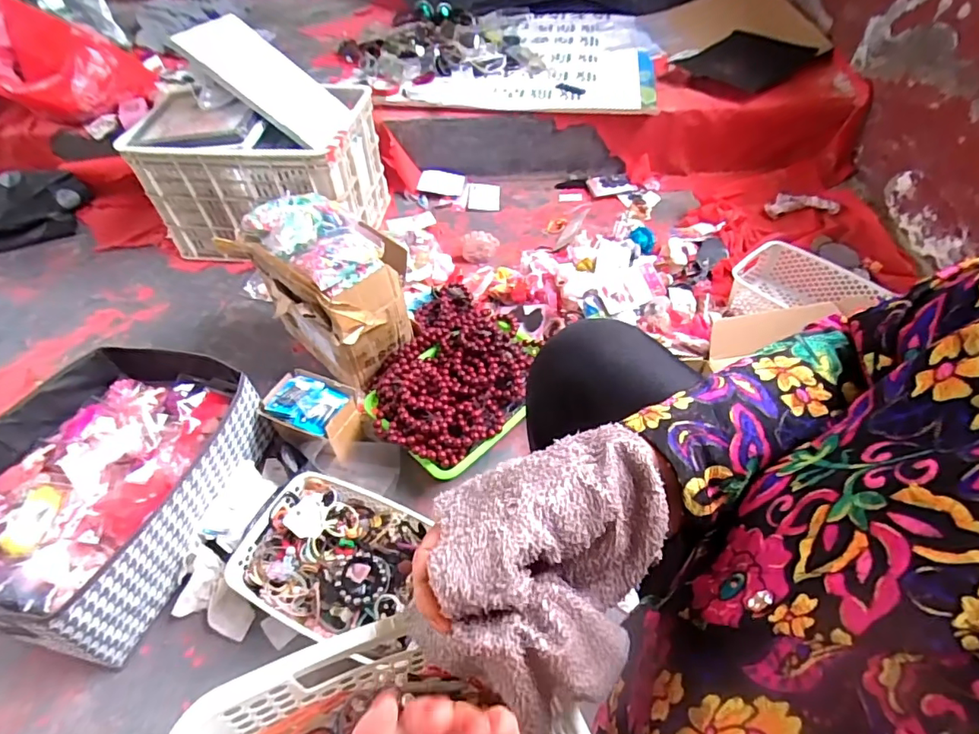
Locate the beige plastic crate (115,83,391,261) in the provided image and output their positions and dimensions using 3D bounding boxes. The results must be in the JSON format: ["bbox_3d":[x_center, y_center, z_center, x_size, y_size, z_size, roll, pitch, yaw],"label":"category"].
[{"bbox_3d":[-0.578,-0.512,1.388,0.523,0.324,0.351,3,50,5],"label":"beige plastic crate"}]

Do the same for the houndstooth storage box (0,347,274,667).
[{"bbox_3d":[-0.600,0.173,0.825,0.370,0.142,0.419,13,51,13],"label":"houndstooth storage box"}]

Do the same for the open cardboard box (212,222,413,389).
[{"bbox_3d":[-0.305,-0.123,1.021,0.277,0.301,0.199,28,56,24],"label":"open cardboard box"}]

